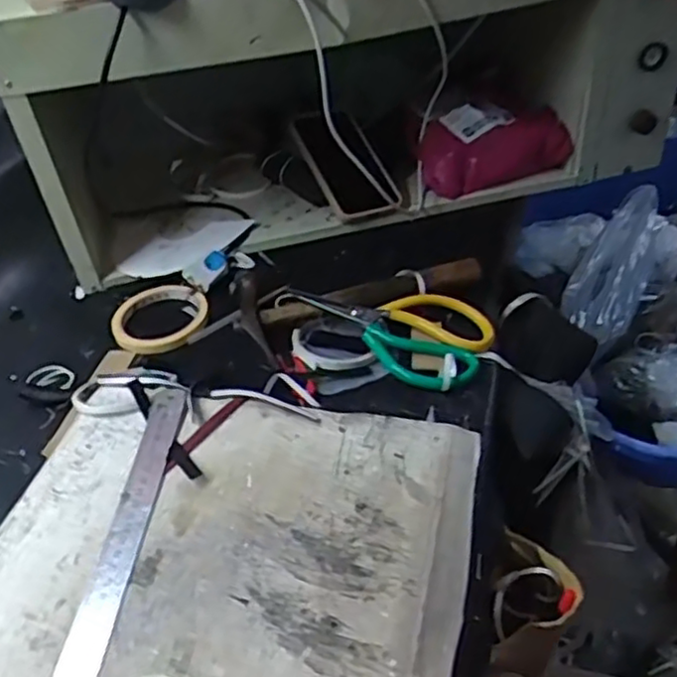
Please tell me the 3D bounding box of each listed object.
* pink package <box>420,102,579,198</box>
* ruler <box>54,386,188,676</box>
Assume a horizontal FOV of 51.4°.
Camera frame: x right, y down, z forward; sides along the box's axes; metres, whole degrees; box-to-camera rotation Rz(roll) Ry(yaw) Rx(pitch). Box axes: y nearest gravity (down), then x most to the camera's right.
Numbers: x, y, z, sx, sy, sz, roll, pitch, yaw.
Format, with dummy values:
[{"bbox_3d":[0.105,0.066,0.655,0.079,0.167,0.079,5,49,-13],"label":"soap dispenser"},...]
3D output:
[{"bbox_3d":[0.178,-0.220,0.802,0.167,0.067,0.059,-15,42,-9],"label":"pink package"},{"bbox_3d":[-0.148,0.155,0.458,0.028,0.005,0.325,1,42,6],"label":"ruler"}]

